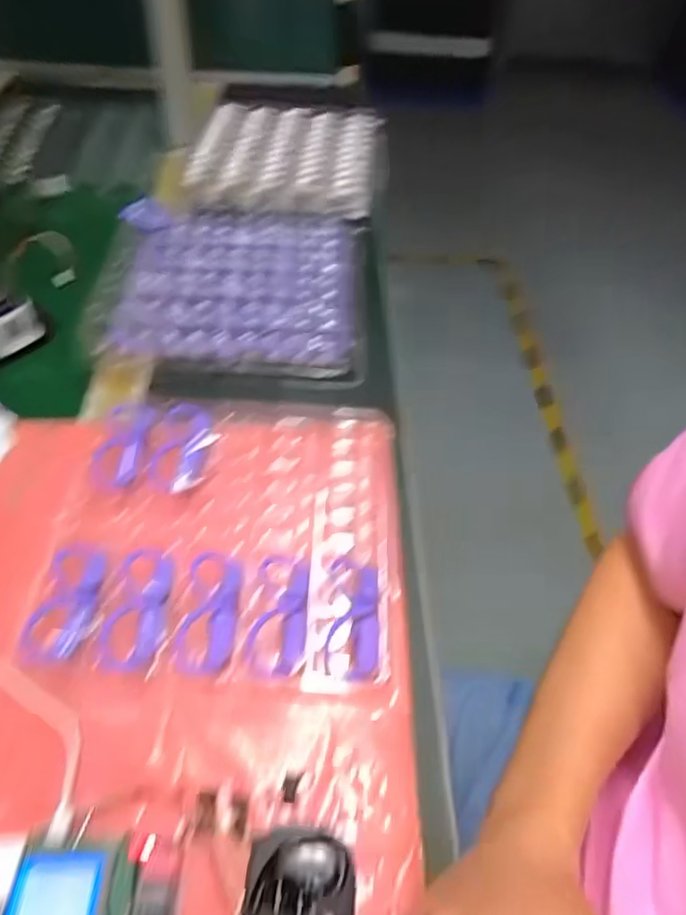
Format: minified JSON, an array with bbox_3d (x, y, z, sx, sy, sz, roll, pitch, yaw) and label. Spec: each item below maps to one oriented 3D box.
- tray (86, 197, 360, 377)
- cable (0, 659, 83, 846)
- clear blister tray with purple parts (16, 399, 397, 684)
[{"bbox_3d":[-0.112,-0.194,0.658,0.257,0.025,0.253,3,53,-3],"label":"tray"},{"bbox_3d":[-0.204,0.191,0.360,0.106,0.021,0.139,8,53,-1],"label":"cable"},{"bbox_3d":[-0.087,0.045,0.475,0.252,0.026,0.239,4,53,-2],"label":"clear blister tray with purple parts"}]

